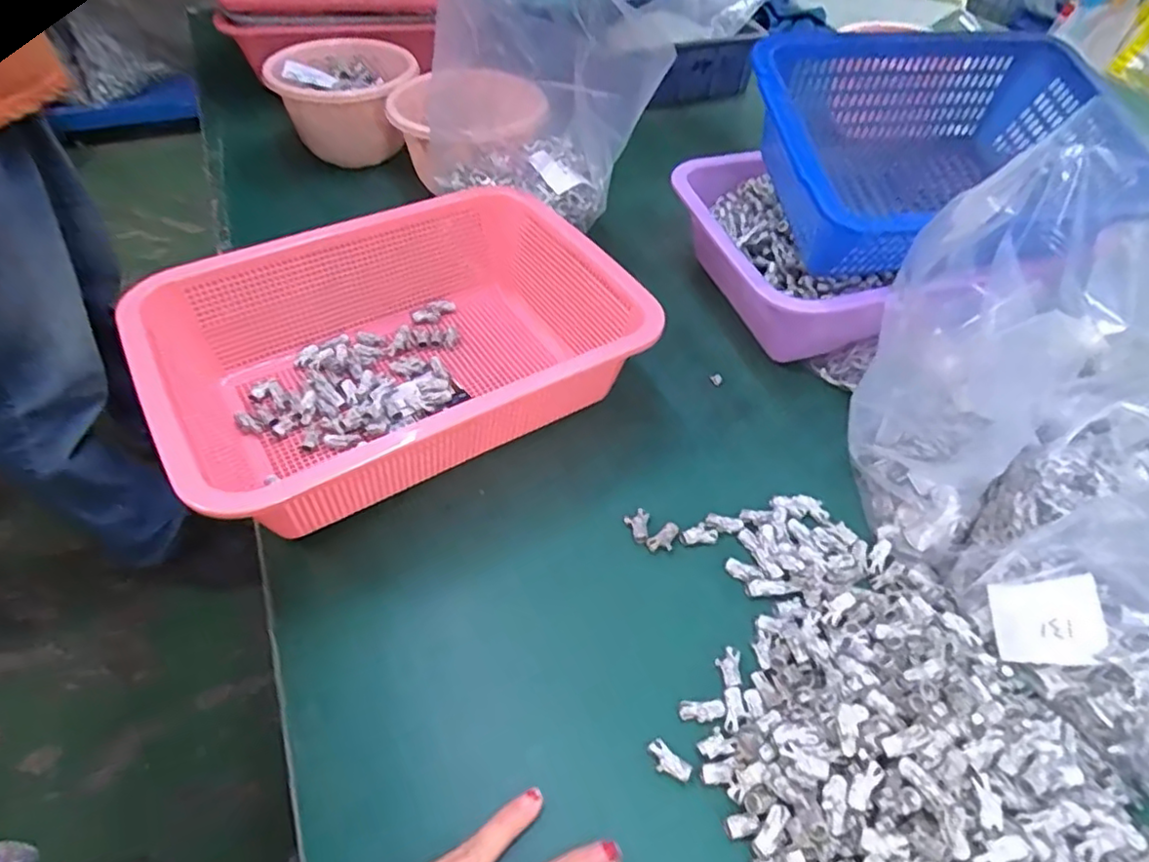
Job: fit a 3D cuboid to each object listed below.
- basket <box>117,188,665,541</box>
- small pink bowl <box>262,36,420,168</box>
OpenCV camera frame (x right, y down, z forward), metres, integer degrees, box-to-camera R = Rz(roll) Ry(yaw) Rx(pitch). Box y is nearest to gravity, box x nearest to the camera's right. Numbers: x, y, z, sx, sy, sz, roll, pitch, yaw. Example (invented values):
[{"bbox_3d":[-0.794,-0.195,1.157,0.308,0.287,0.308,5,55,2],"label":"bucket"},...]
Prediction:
[{"bbox_3d":[-0.108,-0.058,0.440,0.285,0.089,0.209,-27,55,-24],"label":"basket"},{"bbox_3d":[-0.222,-0.320,0.640,0.129,0.096,0.128,-11,51,-10],"label":"small pink bowl"}]

